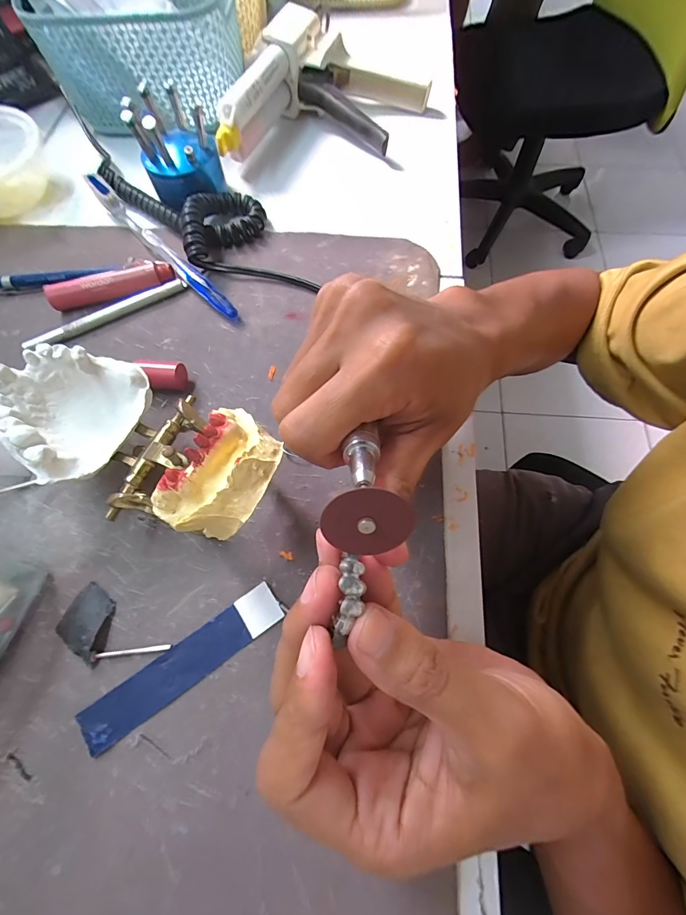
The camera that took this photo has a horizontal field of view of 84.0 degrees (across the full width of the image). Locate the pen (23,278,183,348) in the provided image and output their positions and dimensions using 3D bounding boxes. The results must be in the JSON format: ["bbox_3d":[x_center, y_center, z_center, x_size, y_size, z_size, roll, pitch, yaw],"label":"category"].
[{"bbox_3d":[-0.167,-0.102,0.272,0.113,0.009,0.007,-30,70,-11],"label":"pen"}]

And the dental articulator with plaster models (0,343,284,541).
[{"bbox_3d":[-0.095,-0.009,0.179,0.144,0.054,0.069,18,68,23],"label":"dental articulator with plaster models"}]

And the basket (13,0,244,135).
[{"bbox_3d":[-0.171,-0.380,0.349,0.154,0.079,0.123,2,68,2],"label":"basket"}]

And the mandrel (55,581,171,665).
[{"bbox_3d":[-0.119,0.090,0.191,0.056,0.006,0.027,32,72,13],"label":"mandrel"}]

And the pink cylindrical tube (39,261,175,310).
[{"bbox_3d":[-0.168,-0.125,0.278,0.088,0.016,0.016,-15,68,-5],"label":"pink cylindrical tube"}]

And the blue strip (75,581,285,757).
[{"bbox_3d":[-0.077,0.101,0.187,0.101,0.004,0.021,-35,71,-12],"label":"blue strip"}]

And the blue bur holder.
[{"bbox_3d":[-0.131,-0.245,0.299,0.057,0.064,0.056,-22,69,-8],"label":"blue bur holder"}]

